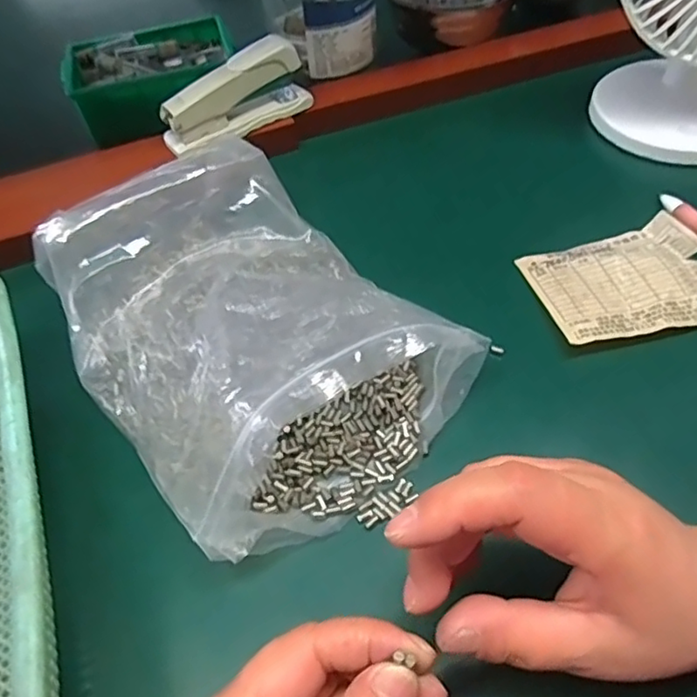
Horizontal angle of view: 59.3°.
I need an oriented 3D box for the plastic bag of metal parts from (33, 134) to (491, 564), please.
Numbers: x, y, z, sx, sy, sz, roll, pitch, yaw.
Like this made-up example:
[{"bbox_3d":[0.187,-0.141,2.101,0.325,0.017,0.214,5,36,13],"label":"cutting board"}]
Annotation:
[{"bbox_3d":[-0.058,-0.017,0.347,0.176,0.072,0.236,-35,56,-21],"label":"plastic bag of metal parts"}]

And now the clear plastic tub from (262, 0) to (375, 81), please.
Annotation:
[{"bbox_3d":[-0.024,-0.295,0.543,0.098,0.065,0.102,0,51,5],"label":"clear plastic tub"}]

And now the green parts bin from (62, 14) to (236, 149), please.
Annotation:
[{"bbox_3d":[-0.175,-0.246,0.551,0.142,0.050,0.102,-20,52,-11],"label":"green parts bin"}]

